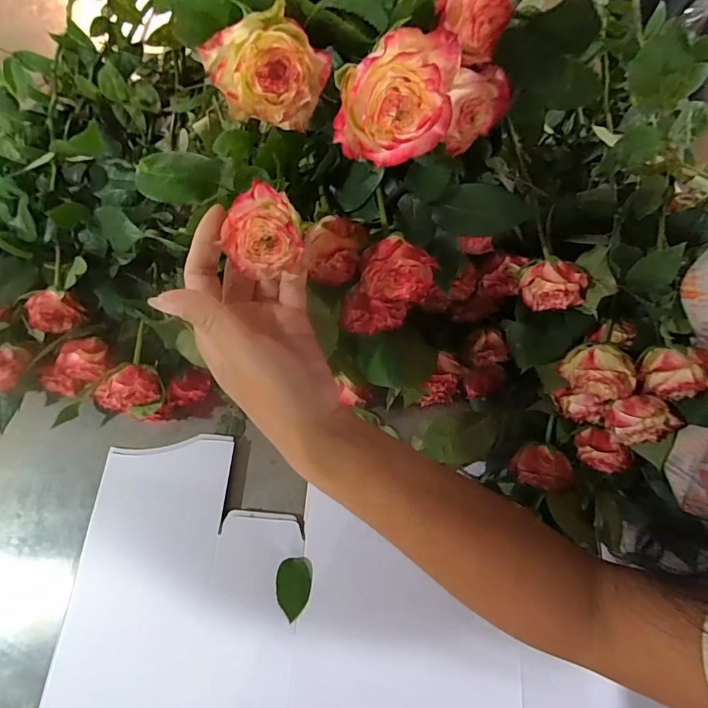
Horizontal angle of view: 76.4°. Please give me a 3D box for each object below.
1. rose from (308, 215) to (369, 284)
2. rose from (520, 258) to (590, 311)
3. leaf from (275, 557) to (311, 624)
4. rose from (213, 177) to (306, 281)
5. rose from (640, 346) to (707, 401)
[{"bbox_3d":[-0.010,-0.069,0.302,0.036,0.037,0.029,8,69,0],"label":"rose"},{"bbox_3d":[0.150,-0.054,0.340,0.044,0.035,0.029,8,69,0],"label":"rose"},{"bbox_3d":[-0.052,0.200,0.384,0.028,0.012,0.047,5,69,-1],"label":"leaf"},{"bbox_3d":[-0.049,-0.066,0.242,0.041,0.031,0.033,-7,69,-4],"label":"rose"},{"bbox_3d":[0.239,0.013,0.330,0.045,0.039,0.028,18,69,4],"label":"rose"}]

